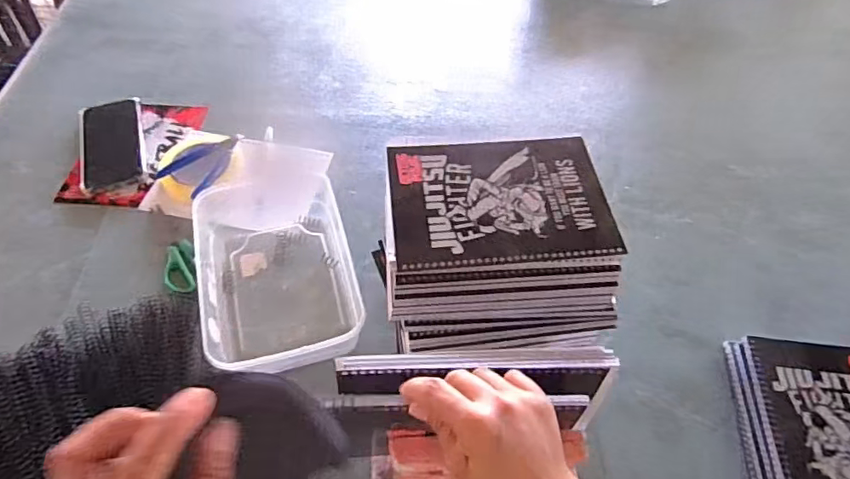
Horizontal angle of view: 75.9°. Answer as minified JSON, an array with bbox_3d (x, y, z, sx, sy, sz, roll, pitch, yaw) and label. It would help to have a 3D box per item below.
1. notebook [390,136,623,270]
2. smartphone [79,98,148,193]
[{"bbox_3d":[0.067,-0.038,0.497,0.192,0.010,0.139,-4,54,-4],"label":"notebook"},{"bbox_3d":[-0.426,-0.132,0.743,0.081,0.007,0.158,-17,59,-12],"label":"smartphone"}]

